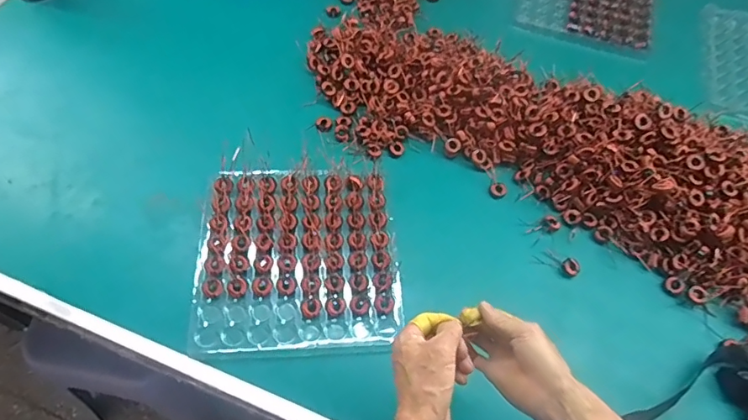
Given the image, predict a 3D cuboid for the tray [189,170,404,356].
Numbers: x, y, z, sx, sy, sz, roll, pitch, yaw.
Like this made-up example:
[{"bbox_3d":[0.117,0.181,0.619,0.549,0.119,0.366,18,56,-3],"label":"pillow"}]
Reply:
[{"bbox_3d":[-0.111,0.067,0.730,0.286,0.029,0.287,-2,60,-5],"label":"tray"}]

